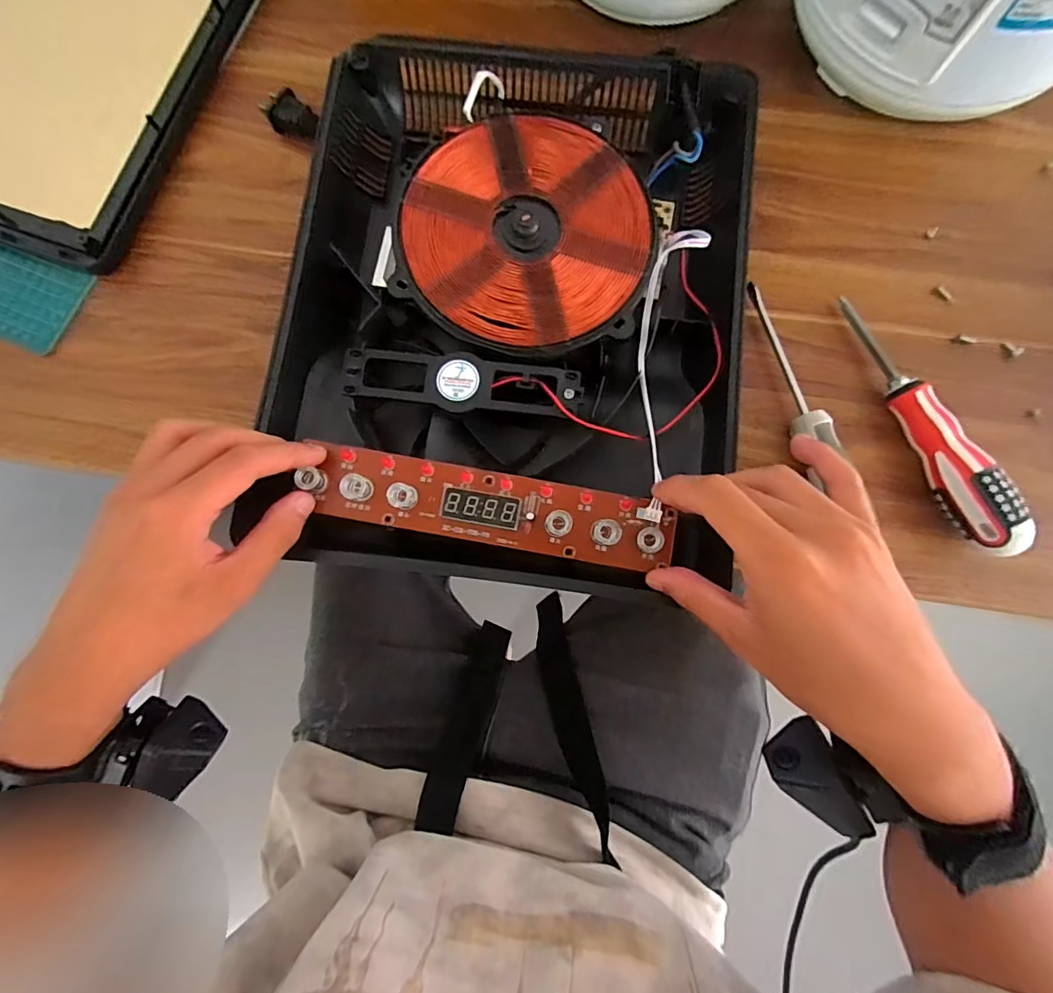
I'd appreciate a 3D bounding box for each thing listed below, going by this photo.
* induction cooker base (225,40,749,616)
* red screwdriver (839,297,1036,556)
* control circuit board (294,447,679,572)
[{"bbox_3d":[-0.007,-0.123,0.316,0.263,0.049,0.344,6,80,2],"label":"induction cooker base"},{"bbox_3d":[0.247,-0.047,0.317,0.026,0.038,0.176,-23,80,-2],"label":"red screwdriver"},{"bbox_3d":[-0.018,0.006,0.271,0.193,0.019,0.038,10,80,1],"label":"control circuit board"}]

